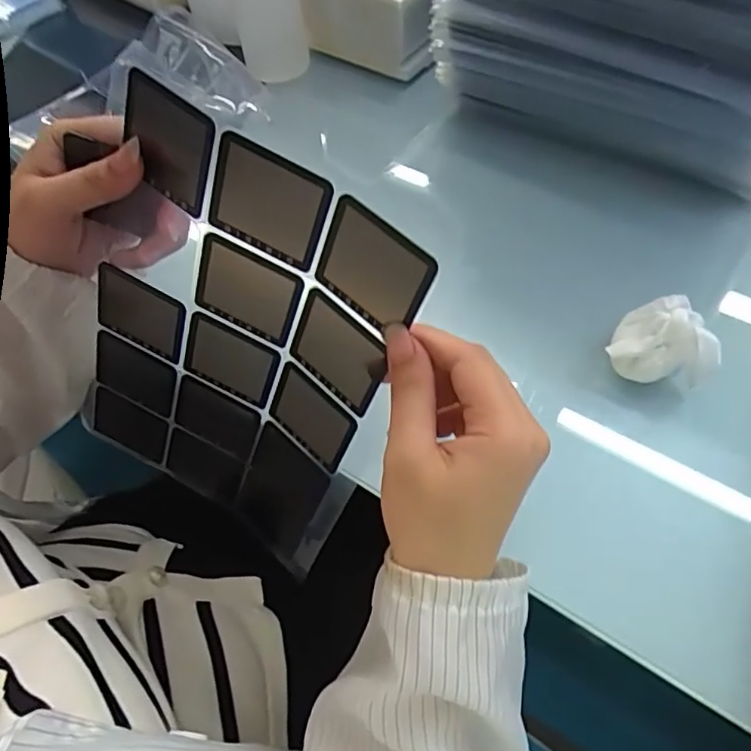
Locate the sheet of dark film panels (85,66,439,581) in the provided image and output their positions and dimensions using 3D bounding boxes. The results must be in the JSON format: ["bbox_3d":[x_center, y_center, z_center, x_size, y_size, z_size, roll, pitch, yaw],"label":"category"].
[{"bbox_3d":[-0.079,-0.006,0.341,0.178,0.256,0.021,33,41,6],"label":"sheet of dark film panels"}]

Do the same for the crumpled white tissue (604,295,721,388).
[{"bbox_3d":[0.172,-0.020,0.358,0.052,0.036,0.052,-12,57,-4],"label":"crumpled white tissue"}]

